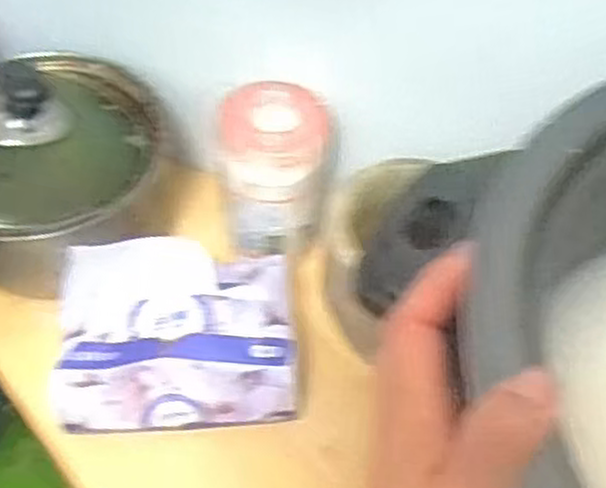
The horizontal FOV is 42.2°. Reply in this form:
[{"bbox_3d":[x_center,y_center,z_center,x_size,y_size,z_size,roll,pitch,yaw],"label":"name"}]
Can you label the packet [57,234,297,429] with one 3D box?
[{"bbox_3d":[-0.077,0.053,0.472,0.139,0.084,0.087,-4,52,-7],"label":"packet"}]

